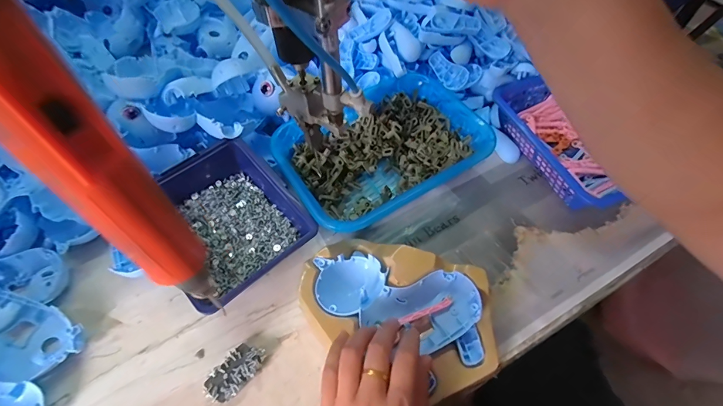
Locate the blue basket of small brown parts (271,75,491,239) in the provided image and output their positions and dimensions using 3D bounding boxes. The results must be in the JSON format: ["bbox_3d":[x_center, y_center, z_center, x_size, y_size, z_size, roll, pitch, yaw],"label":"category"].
[{"bbox_3d":[0.028,-0.075,0.480,0.268,0.059,0.190,-28,62,-17],"label":"blue basket of small brown parts"}]

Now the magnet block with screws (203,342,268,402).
[{"bbox_3d":[-0.123,0.165,0.348,0.032,0.016,0.058,37,64,21],"label":"magnet block with screws"}]

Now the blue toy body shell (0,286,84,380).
[{"bbox_3d":[-0.347,0.126,0.355,0.125,0.045,0.064,25,60,15],"label":"blue toy body shell"}]

